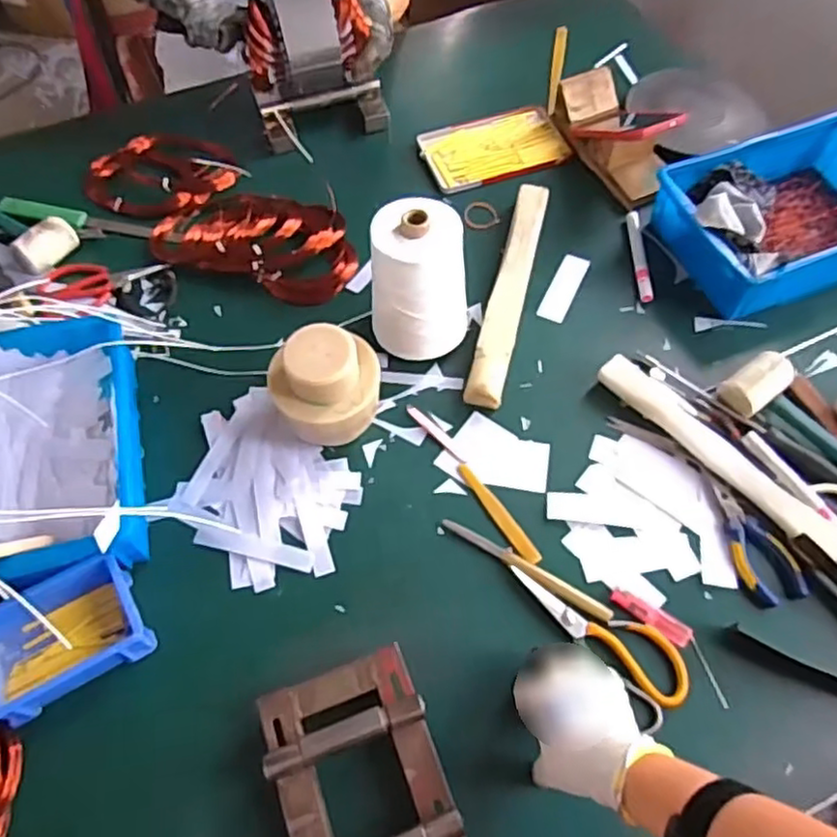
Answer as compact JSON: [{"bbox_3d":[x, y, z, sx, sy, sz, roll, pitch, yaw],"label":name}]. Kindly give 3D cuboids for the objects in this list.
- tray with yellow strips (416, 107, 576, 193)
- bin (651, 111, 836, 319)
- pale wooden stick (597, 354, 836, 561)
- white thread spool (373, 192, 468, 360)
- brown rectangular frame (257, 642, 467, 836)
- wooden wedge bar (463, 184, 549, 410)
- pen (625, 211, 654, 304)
[{"bbox_3d":[0.107,-0.404,1.013,0.204,0.014,0.150,-16,62,-8],"label":"tray with yellow strips"},{"bbox_3d":[0.463,-0.260,0.867,0.291,0.094,0.201,-21,63,-11],"label":"bin"},{"bbox_3d":[0.322,0.035,0.736,0.049,0.022,0.300,-39,68,-19],"label":"pale wooden stick"},{"bbox_3d":[0.001,-0.145,0.764,0.108,0.165,0.098,2,61,2],"label":"white thread spool"},{"bbox_3d":[-0.046,0.310,0.578,0.134,0.055,0.197,-19,63,-10],"label":"brown rectangular frame"},{"bbox_3d":[0.112,-0.157,0.851,0.043,0.028,0.337,12,62,7],"label":"wooden wedge bar"},{"bbox_3d":[0.284,-0.213,0.885,0.019,0.016,0.150,1,61,1],"label":"pen"}]

